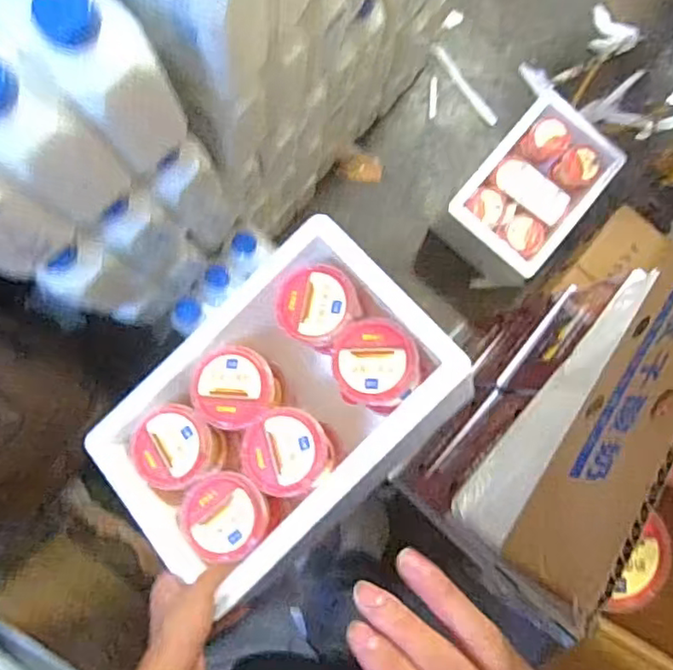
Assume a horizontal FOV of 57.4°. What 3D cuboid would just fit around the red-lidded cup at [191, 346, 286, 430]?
[{"bbox_3d":[-0.109,0.055,0.660,0.088,0.059,0.084,-33,89,-6],"label":"red-lidded cup"}]

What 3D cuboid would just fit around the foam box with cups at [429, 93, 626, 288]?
[{"bbox_3d":[0.415,-0.305,1.351,0.229,0.179,0.348,39,84,-1],"label":"foam box with cups"}]

